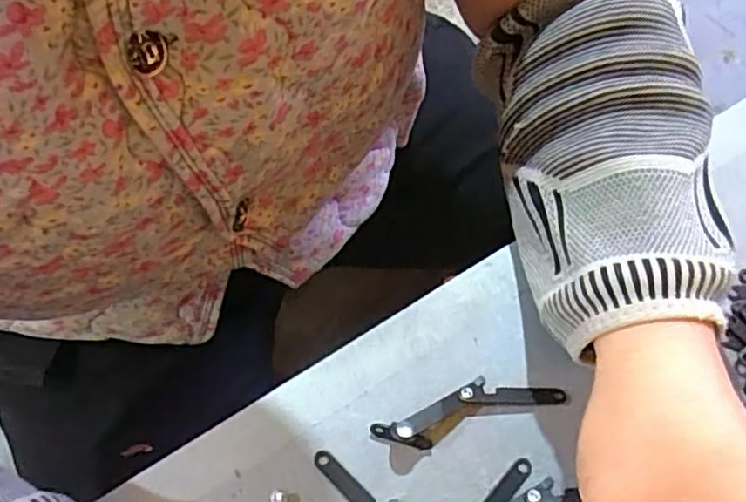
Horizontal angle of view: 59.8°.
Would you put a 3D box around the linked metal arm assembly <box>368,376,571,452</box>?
[{"bbox_3d":[0.045,0.072,0.301,0.090,0.019,0.021,-17,68,-7],"label":"linked metal arm assembly"}]

